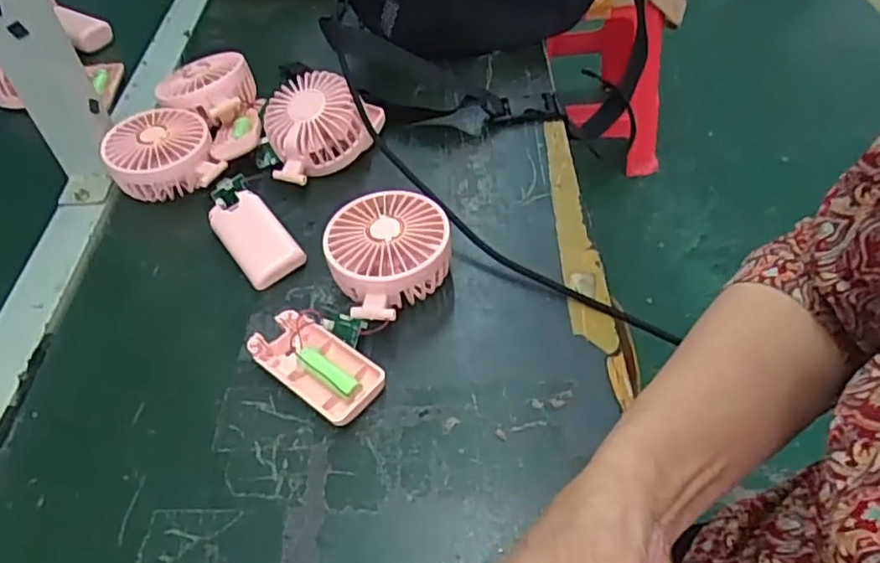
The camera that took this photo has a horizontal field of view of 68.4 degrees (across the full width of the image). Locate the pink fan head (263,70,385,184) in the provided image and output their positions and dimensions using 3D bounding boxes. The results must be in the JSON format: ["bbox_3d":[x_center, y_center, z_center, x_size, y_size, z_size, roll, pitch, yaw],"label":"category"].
[{"bbox_3d":[-0.099,-0.133,0.560,0.102,0.062,0.089,-12,48,-5],"label":"pink fan head"}]

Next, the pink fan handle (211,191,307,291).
[{"bbox_3d":[-0.142,-0.033,0.499,0.044,0.019,0.089,-32,53,-21],"label":"pink fan handle"}]

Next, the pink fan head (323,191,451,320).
[{"bbox_3d":[-0.035,-0.018,0.456,0.083,0.046,0.092,-23,50,-15],"label":"pink fan head"}]

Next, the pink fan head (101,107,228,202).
[{"bbox_3d":[-0.236,-0.107,0.552,0.087,0.043,0.095,-28,52,-18],"label":"pink fan head"}]

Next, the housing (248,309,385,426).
[{"bbox_3d":[-0.080,0.054,0.419,0.092,0.015,0.045,31,58,28],"label":"housing"}]

